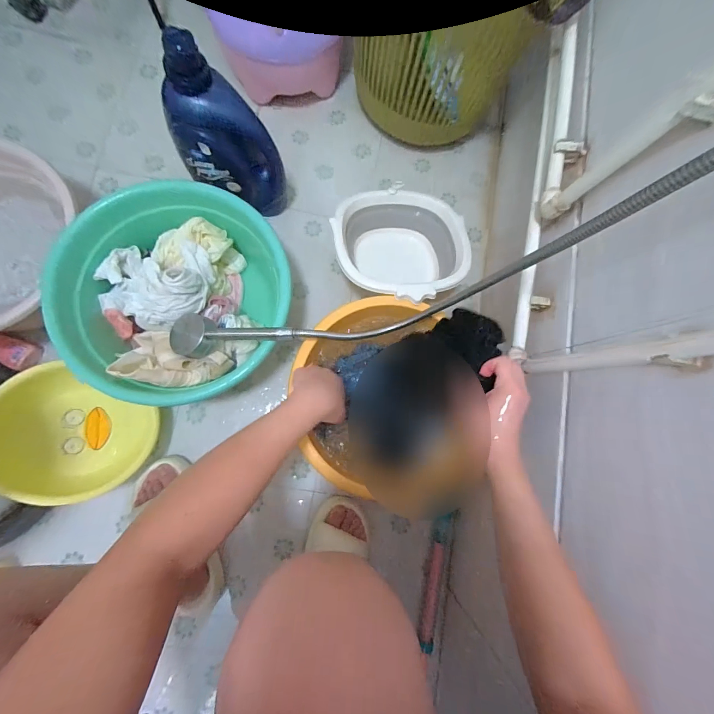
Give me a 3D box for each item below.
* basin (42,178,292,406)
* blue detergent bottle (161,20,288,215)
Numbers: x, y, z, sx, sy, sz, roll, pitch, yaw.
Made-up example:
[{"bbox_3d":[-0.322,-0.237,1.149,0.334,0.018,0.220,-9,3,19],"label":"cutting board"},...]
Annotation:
[{"bbox_3d":[-0.311,-0.102,0.609,0.362,0.175,0.357,1,82,-8],"label":"basin"},{"bbox_3d":[-0.235,-0.385,0.575,0.188,0.267,0.089,21,80,-4],"label":"blue detergent bottle"}]

